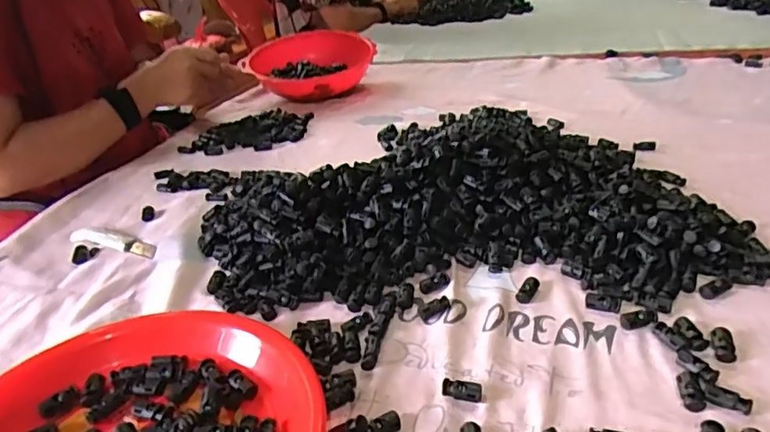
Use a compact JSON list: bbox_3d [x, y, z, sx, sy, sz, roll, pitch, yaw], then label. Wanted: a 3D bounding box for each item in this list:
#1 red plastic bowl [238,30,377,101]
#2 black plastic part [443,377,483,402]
[{"bbox_3d":[-0.144,-0.299,1.106,0.222,0.067,0.222,-1,53,1],"label":"red plastic bowl"},{"bbox_3d":[0.054,0.122,0.390,0.026,0.011,0.013,6,33,19],"label":"black plastic part"}]

